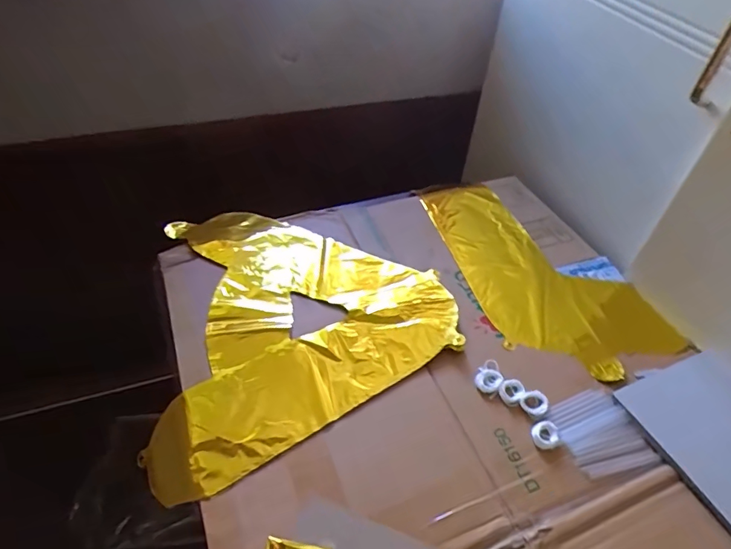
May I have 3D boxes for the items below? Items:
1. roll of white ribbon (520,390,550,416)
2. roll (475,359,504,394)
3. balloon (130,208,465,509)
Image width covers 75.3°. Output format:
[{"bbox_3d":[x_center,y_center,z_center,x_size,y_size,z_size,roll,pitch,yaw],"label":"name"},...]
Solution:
[{"bbox_3d":[0.175,0.133,0.488,0.025,0.005,0.028,26,50,18],"label":"roll of white ribbon"},{"bbox_3d":[0.134,0.109,0.508,0.027,0.005,0.040,22,49,15],"label":"roll"},{"bbox_3d":[-0.073,0.038,0.565,0.322,0.019,0.377,-9,48,-9],"label":"balloon"}]

